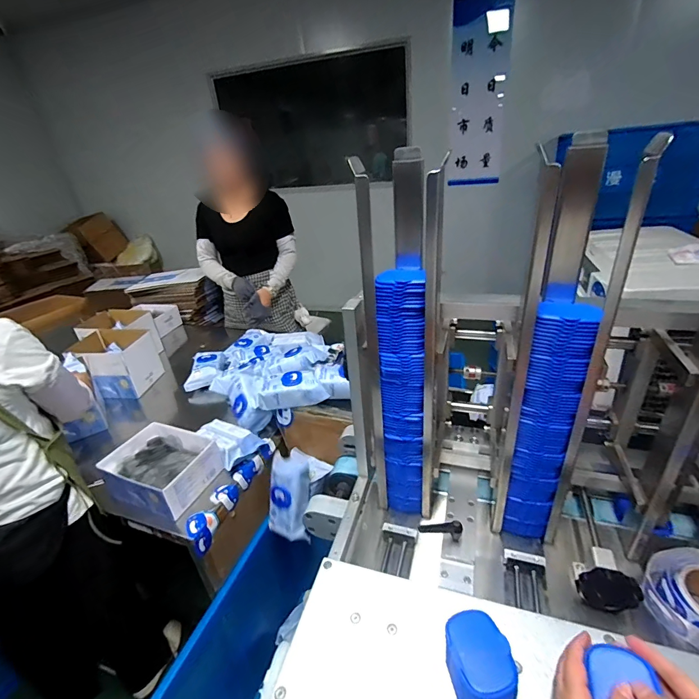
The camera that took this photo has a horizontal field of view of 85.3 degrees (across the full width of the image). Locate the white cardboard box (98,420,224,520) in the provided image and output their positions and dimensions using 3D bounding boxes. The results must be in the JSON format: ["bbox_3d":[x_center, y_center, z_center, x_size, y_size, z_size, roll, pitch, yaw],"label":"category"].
[{"bbox_3d":[-0.538,0.330,1.077,0.281,0.112,0.224,7,30,21],"label":"white cardboard box"}]

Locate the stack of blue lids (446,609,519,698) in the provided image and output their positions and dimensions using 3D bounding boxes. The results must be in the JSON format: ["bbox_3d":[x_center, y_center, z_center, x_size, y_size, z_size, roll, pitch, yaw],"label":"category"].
[{"bbox_3d":[0.149,0.366,0.436,0.069,0.058,0.092,-9,28,-7],"label":"stack of blue lids"}]

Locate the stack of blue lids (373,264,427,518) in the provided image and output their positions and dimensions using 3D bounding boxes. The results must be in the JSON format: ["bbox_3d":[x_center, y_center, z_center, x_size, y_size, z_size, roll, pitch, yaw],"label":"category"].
[{"bbox_3d":[0.086,0.085,0.621,0.067,0.431,0.075,-3,28,4],"label":"stack of blue lids"}]

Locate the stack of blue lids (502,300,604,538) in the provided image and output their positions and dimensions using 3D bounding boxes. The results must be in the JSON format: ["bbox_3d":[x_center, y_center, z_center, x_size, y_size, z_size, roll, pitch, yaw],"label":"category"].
[{"bbox_3d":[0.292,0.117,0.566,0.069,0.384,0.076,11,32,28],"label":"stack of blue lids"}]

